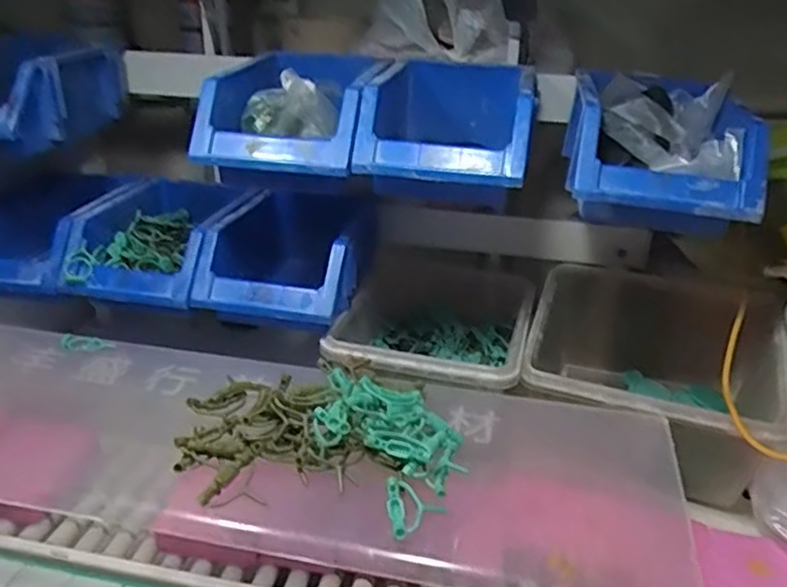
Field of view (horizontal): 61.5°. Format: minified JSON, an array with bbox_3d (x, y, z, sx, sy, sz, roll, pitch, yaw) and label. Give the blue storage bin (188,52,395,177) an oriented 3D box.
[{"bbox_3d":[-0.079,-0.148,0.537,0.123,0.065,0.164,6,26,8],"label":"blue storage bin"}]

